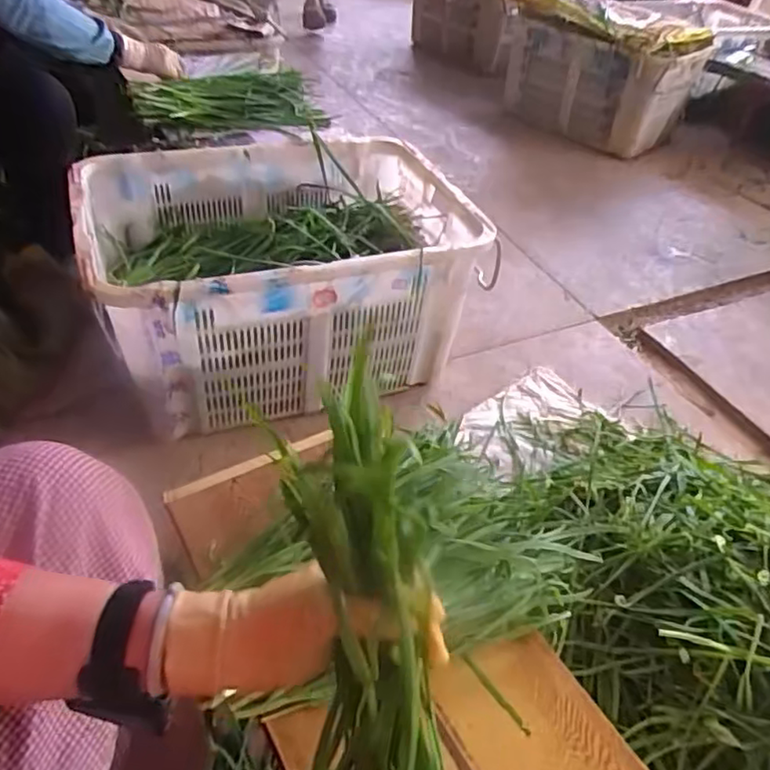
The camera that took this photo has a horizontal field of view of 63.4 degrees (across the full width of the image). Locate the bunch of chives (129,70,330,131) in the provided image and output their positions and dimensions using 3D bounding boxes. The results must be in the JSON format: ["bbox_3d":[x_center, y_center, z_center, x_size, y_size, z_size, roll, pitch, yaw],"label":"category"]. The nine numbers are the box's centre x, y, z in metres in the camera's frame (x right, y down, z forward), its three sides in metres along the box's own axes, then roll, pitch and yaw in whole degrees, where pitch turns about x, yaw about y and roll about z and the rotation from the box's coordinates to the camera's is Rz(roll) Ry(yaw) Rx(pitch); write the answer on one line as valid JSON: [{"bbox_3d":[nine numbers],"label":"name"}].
[{"bbox_3d":[-0.337,-0.649,1.438,0.447,0.075,0.217,-21,50,-27],"label":"bunch of chives"}]

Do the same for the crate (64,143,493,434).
[{"bbox_3d":[-0.203,-0.218,1.233,0.659,0.340,0.486,-10,46,-18],"label":"crate"}]

